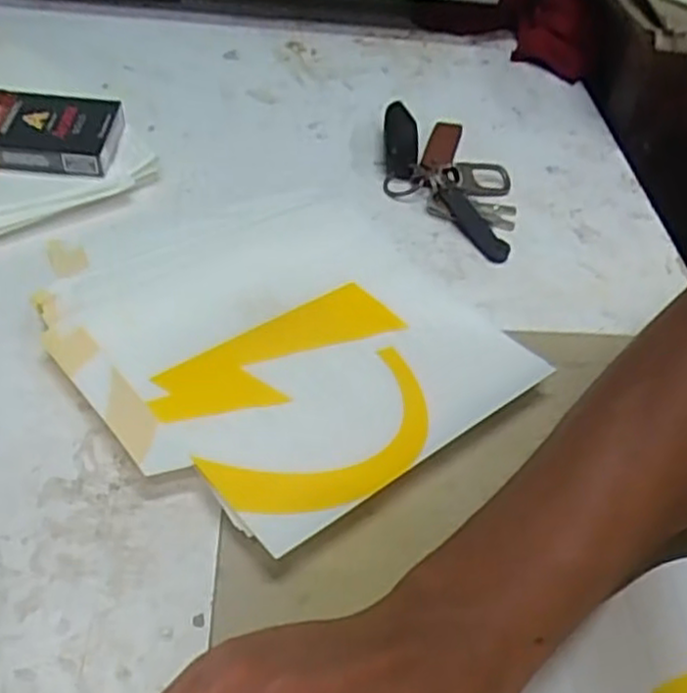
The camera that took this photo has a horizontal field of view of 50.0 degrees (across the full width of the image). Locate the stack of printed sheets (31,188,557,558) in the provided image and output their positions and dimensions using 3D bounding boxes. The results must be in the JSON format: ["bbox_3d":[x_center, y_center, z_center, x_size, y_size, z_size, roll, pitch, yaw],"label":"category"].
[{"bbox_3d":[-0.033,-0.013,0.390,0.207,0.020,0.221,-27,55,-29],"label":"stack of printed sheets"}]

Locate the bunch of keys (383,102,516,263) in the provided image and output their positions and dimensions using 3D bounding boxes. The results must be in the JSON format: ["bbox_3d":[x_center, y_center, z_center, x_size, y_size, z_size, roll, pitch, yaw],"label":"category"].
[{"bbox_3d":[0.072,-0.122,0.511,0.089,0.021,0.161,7,45,-1],"label":"bunch of keys"}]

